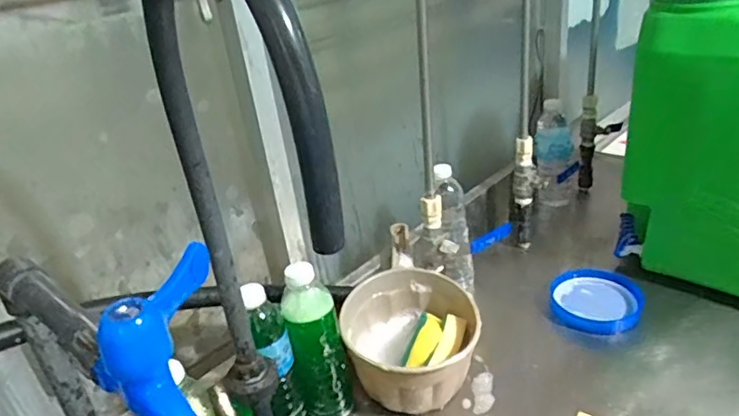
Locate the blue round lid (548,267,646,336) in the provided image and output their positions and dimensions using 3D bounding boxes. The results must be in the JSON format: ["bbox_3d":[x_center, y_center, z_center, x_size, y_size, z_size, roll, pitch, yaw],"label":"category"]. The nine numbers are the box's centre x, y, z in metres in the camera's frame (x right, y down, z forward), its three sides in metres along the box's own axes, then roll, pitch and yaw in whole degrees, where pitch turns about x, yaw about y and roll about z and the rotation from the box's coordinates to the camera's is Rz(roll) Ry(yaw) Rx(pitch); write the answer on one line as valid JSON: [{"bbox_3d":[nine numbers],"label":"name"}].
[{"bbox_3d":[0.333,0.136,0.810,0.127,0.031,0.125,-1,27,12],"label":"blue round lid"}]

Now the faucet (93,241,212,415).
[{"bbox_3d":[-0.097,0.074,0.266,0.041,0.078,0.074,-9,26,-3],"label":"faucet"}]

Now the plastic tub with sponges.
[{"bbox_3d":[0.055,0.176,0.698,0.159,0.119,0.170,-6,26,3],"label":"plastic tub with sponges"}]

